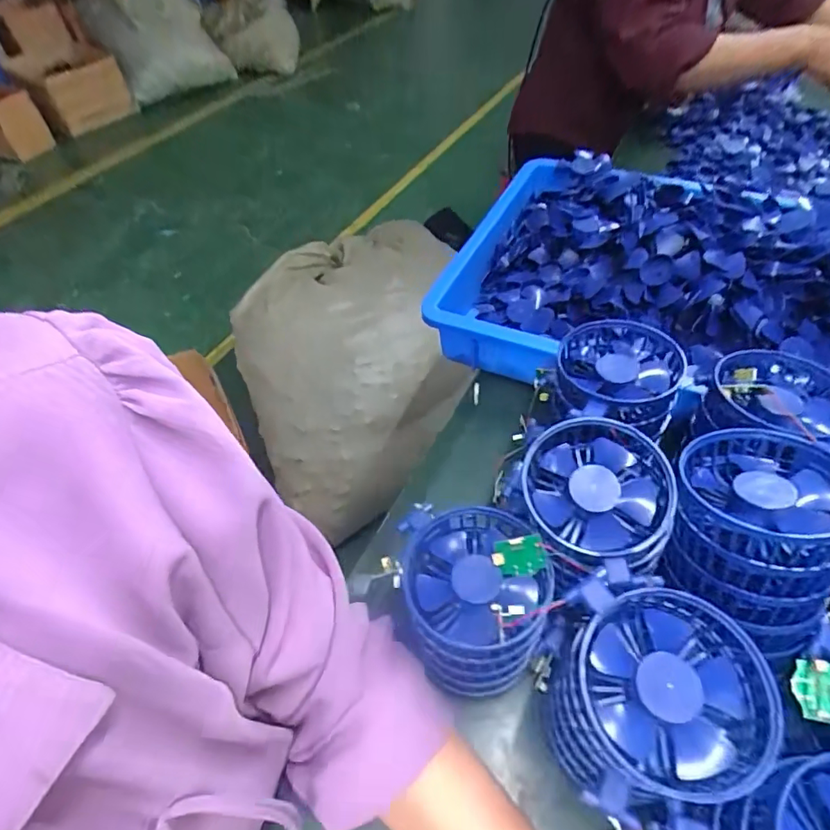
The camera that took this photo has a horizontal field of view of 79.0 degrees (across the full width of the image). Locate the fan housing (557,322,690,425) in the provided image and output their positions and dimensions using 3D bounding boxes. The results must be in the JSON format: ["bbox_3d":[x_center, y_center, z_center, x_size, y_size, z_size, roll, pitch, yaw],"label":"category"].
[{"bbox_3d":[0.156,-0.037,0.393,0.087,0.031,0.105,0,52,2],"label":"fan housing"}]

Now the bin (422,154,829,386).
[{"bbox_3d":[0.333,-0.150,0.534,0.544,0.118,0.336,22,56,18],"label":"bin"}]

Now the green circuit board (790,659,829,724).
[{"bbox_3d":[0.227,0.156,0.284,0.024,0.004,0.031,-14,59,29],"label":"green circuit board"}]

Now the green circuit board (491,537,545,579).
[{"bbox_3d":[0.064,0.088,0.312,0.031,0.008,0.022,-13,78,20],"label":"green circuit board"}]

